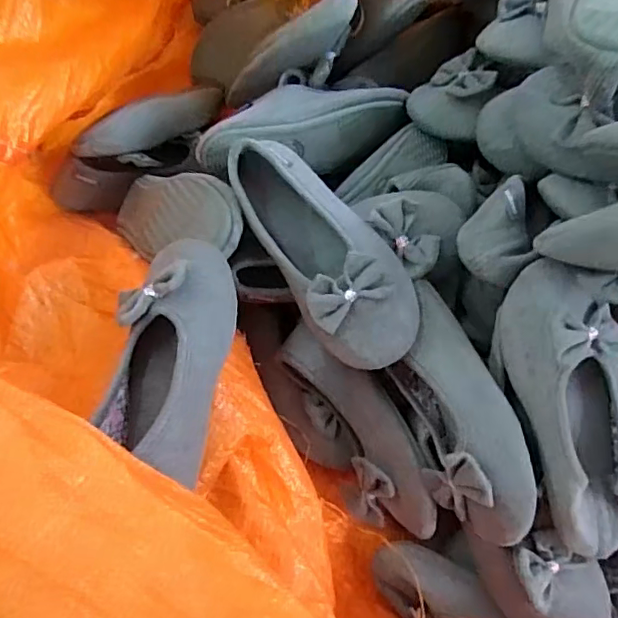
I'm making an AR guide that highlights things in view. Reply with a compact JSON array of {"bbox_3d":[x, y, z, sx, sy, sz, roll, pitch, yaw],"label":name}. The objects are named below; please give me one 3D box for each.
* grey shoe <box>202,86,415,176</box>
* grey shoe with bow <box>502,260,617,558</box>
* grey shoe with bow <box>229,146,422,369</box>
[{"bbox_3d":[-0.002,-0.181,0.578,0.215,0.059,0.069,-8,69,-5],"label":"grey shoe"},{"bbox_3d":[0.217,0.081,0.444,0.080,0.049,0.232,-15,95,-8],"label":"grey shoe with bow"},{"bbox_3d":[0.010,-0.056,0.495,0.098,0.063,0.234,-32,72,-13],"label":"grey shoe with bow"}]

